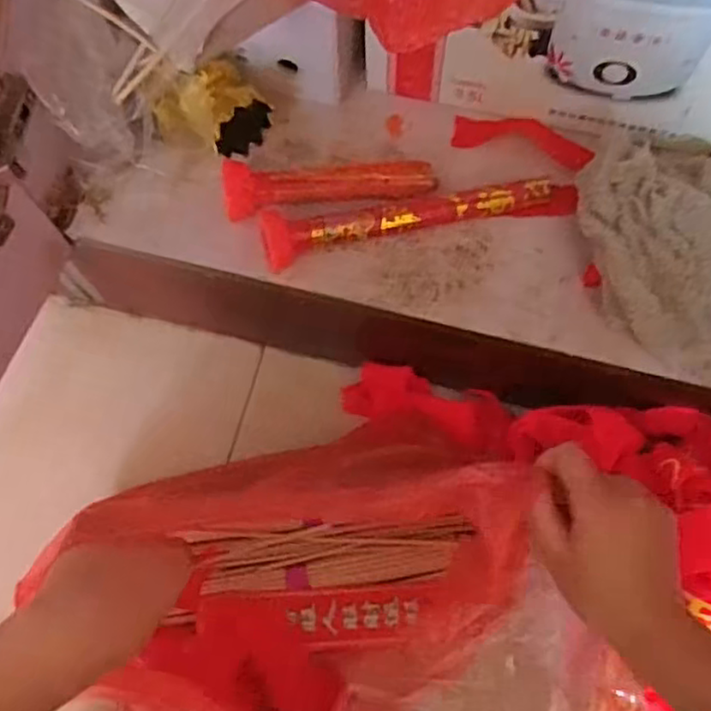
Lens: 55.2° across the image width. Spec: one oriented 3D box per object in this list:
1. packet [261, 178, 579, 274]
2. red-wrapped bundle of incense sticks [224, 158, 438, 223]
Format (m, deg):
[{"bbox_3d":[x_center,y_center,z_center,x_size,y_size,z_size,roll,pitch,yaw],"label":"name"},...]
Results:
[{"bbox_3d":[0.047,-0.095,0.469,0.218,0.027,0.030,-12,71,-5],"label":"packet"},{"bbox_3d":[-0.017,-0.119,0.471,0.141,0.033,0.030,-9,71,-4],"label":"red-wrapped bundle of incense sticks"}]

